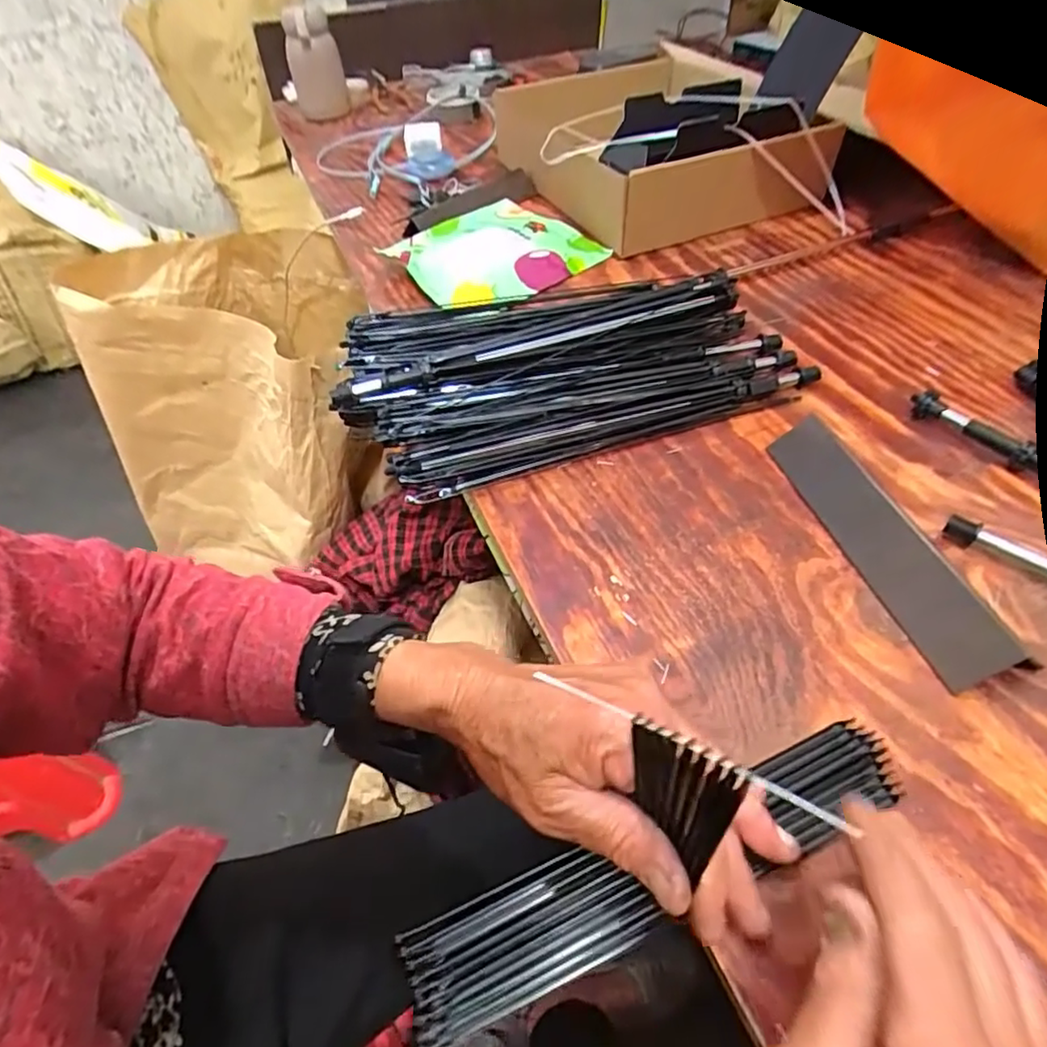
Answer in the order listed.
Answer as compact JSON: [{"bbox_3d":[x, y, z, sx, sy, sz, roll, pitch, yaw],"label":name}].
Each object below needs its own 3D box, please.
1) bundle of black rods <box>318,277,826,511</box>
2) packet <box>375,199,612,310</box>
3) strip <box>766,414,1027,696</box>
[{"bbox_3d":[0.036,-0.123,0.471,0.351,0.047,0.166,-13,50,-8],"label":"bundle of black rods"},{"bbox_3d":[-0.029,-0.282,0.642,0.192,0.027,0.172,-35,56,-24],"label":"packet"},{"bbox_3d":[0.207,0.006,0.364,0.004,0.037,0.189,22,35,-36],"label":"strip"}]

